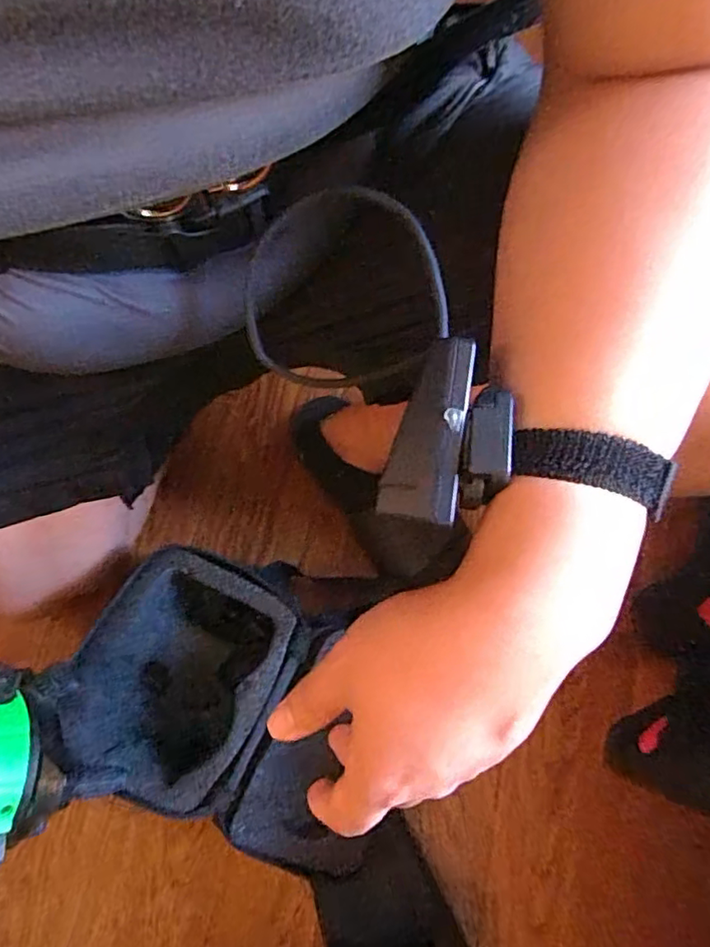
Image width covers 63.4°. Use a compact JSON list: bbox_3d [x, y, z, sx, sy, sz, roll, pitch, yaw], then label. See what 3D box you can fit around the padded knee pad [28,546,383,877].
[{"bbox_3d":[-0.091,0.202,0.521,0.271,0.122,0.192,28,74,8],"label":"padded knee pad"}]

